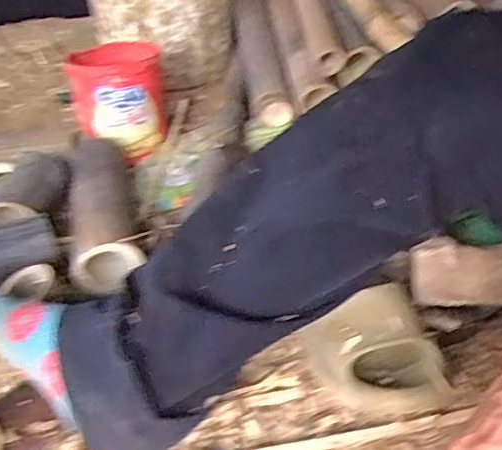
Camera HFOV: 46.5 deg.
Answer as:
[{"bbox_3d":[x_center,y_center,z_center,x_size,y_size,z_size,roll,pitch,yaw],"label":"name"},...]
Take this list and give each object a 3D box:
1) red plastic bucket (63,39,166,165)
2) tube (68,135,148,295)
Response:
[{"bbox_3d":[-0.200,-0.198,0.911,0.128,0.142,0.146,-8,37,-2],"label":"red plastic bucket"},{"bbox_3d":[-0.189,-0.028,0.738,0.078,0.067,0.281,-14,37,-10],"label":"tube"}]

